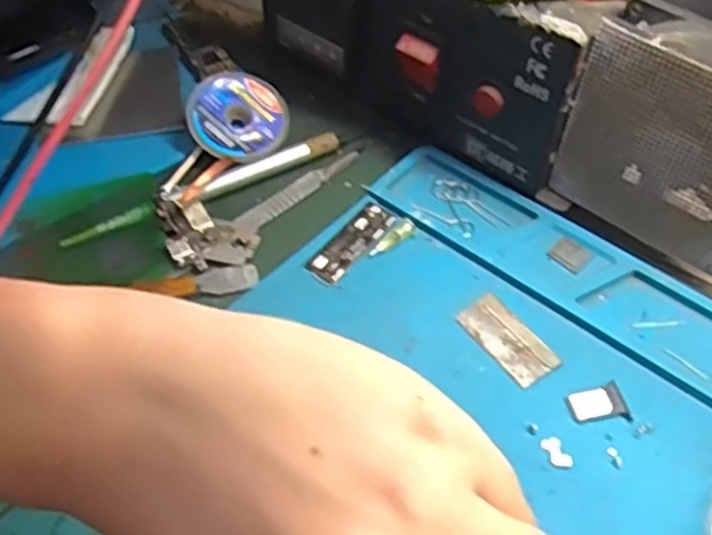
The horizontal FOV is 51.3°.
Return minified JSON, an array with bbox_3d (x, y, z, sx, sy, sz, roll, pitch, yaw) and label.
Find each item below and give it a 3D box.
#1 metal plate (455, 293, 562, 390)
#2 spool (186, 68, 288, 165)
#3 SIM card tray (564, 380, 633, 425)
[{"bbox_3d":[0.056,0.026,0.274,0.019,0.004,0.039,-29,56,-21],"label":"metal plate"},{"bbox_3d":[-0.054,-0.069,0.342,0.046,0.011,0.045,-37,81,-27],"label":"spool"},{"bbox_3d":[0.084,0.047,0.256,0.020,0.004,0.014,-15,52,-11],"label":"SIM card tray"}]

